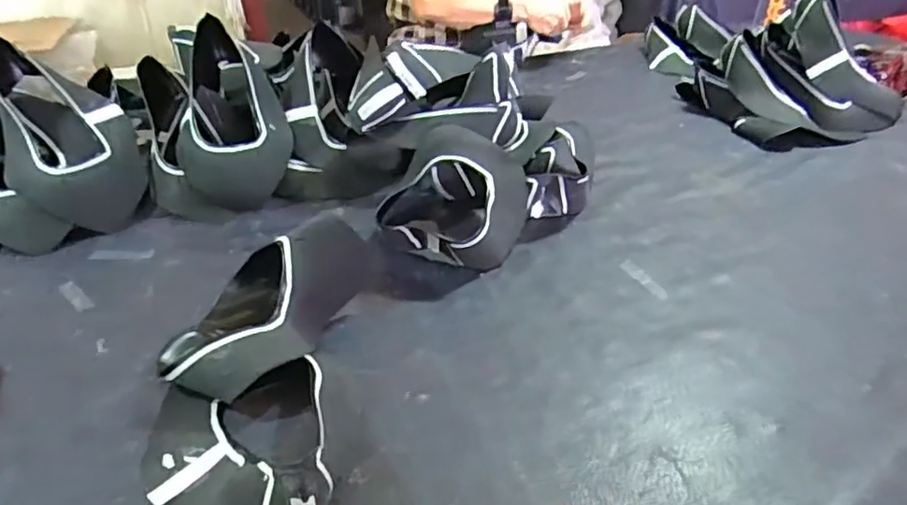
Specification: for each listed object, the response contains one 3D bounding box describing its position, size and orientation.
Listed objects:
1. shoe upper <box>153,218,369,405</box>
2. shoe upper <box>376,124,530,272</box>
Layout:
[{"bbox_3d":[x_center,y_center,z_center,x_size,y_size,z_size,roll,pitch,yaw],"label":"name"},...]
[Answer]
[{"bbox_3d":[-0.180,0.042,0.578,0.132,0.084,0.196,11,34,17],"label":"shoe upper"},{"bbox_3d":[0.004,-0.071,0.753,0.169,0.092,0.214,-1,33,-1],"label":"shoe upper"}]

